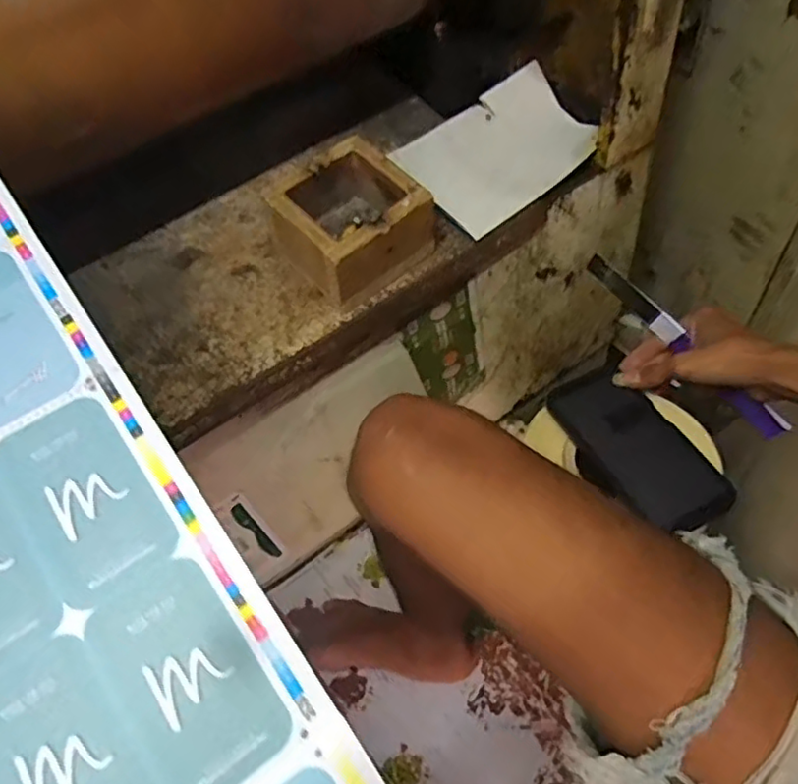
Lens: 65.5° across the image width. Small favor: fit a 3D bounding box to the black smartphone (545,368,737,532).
[{"bbox_3d":[0.209,0.046,0.556,0.077,0.010,0.174,-31,53,-2],"label":"black smartphone"}]

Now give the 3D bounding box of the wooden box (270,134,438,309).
[{"bbox_3d":[-0.052,-0.167,0.614,0.121,0.094,0.130,-36,59,-20],"label":"wooden box"}]

